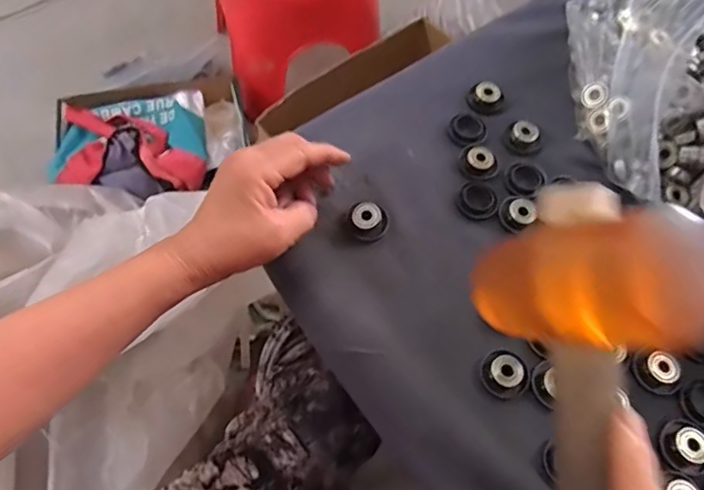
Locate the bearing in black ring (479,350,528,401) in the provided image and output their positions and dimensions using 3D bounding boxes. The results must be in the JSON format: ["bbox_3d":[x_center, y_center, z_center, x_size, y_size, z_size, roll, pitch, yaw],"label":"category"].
[{"bbox_3d":[0.102,0.087,0.380,0.028,0.012,0.032,-10,65,-8],"label":"bearing in black ring"}]

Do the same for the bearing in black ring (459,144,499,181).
[{"bbox_3d":[0.104,-0.068,0.460,0.030,0.010,0.033,1,64,-3],"label":"bearing in black ring"}]

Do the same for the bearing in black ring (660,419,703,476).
[{"bbox_3d":[0.218,0.130,0.364,0.028,0.011,0.033,-14,66,-10],"label":"bearing in black ring"}]

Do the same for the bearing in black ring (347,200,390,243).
[{"bbox_3d":[0.012,-0.018,0.427,0.032,0.011,0.029,13,64,3],"label":"bearing in black ring"}]

